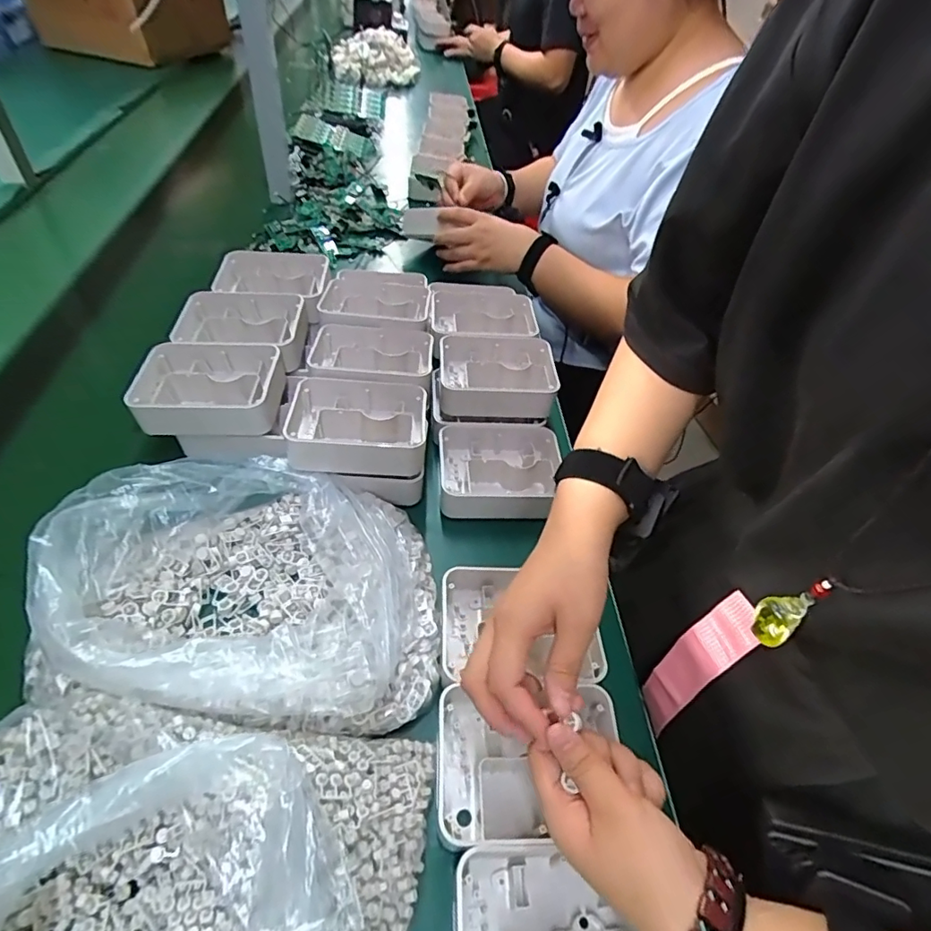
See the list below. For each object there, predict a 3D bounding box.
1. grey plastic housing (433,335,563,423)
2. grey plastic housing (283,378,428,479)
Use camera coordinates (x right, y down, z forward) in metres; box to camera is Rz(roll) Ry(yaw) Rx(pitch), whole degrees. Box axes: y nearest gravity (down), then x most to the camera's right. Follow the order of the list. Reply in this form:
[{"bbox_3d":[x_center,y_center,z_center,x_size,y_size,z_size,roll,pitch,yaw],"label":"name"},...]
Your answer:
[{"bbox_3d":[0.030,-0.103,0.593,0.136,0.043,0.104,-5,57,2],"label":"grey plastic housing"},{"bbox_3d":[-0.106,-0.036,0.518,0.132,0.044,0.100,1,48,-6],"label":"grey plastic housing"}]

